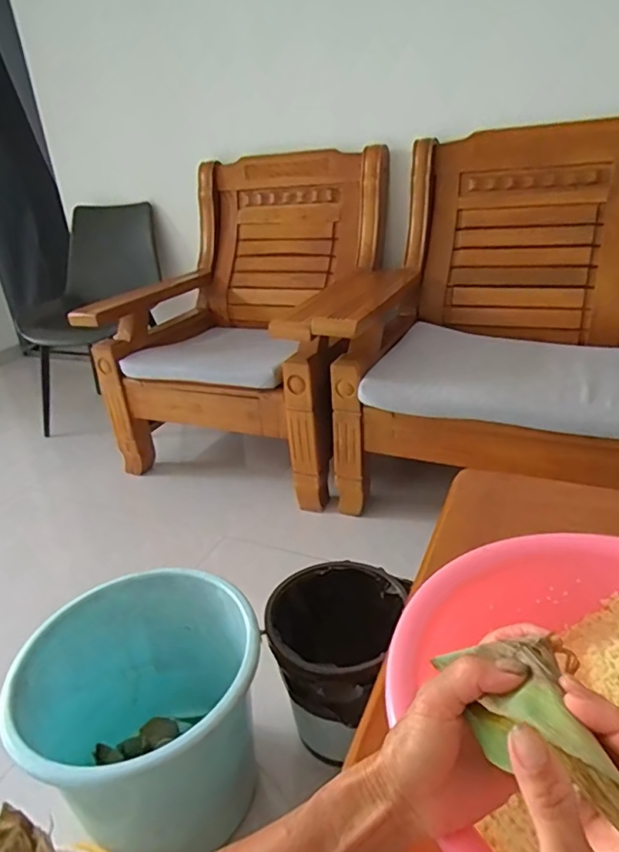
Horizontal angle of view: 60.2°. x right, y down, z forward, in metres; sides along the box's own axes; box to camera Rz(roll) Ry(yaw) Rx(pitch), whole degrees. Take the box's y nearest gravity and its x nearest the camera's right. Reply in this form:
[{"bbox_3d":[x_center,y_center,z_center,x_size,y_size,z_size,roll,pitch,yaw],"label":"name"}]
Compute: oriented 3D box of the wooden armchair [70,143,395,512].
[{"bbox_3d":[-0.195,-0.363,1.689,0.761,0.838,0.676,6,28,21],"label":"wooden armchair"}]

